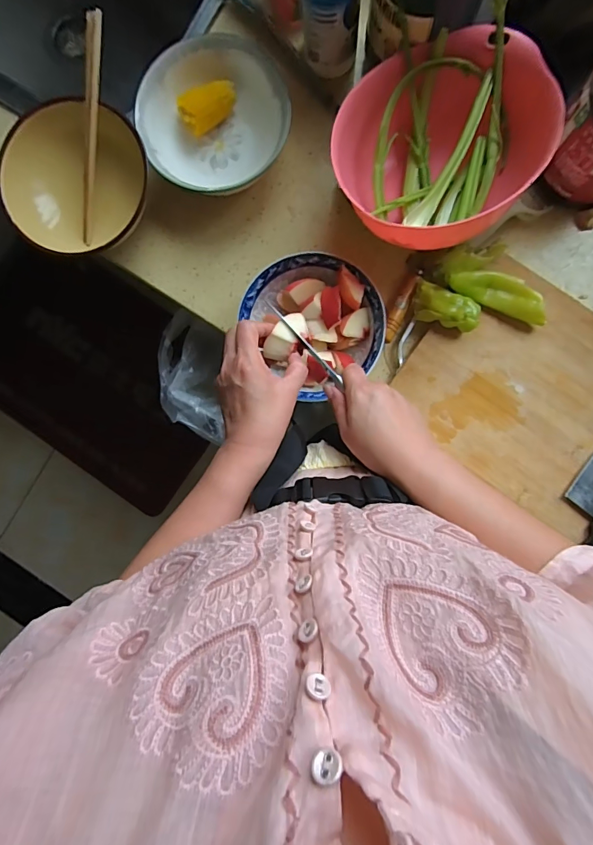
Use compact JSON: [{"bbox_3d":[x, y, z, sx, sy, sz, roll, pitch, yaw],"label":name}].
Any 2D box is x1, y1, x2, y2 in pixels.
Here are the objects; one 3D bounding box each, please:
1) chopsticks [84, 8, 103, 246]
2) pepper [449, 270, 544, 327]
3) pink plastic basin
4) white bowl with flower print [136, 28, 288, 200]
[{"bbox_3d":[-0.242,-0.336,0.497,0.016,0.009,0.233,16,113,4],"label":"chopsticks"},{"bbox_3d":[0.238,-0.151,0.498,0.114,0.038,0.035,26,93,3],"label":"pepper"},{"bbox_3d":[0.146,-0.293,0.470,0.209,0.120,0.195,0,91,4],"label":"pink plastic basin"},{"bbox_3d":[-0.099,-0.366,0.524,0.176,0.070,0.159,-30,89,4],"label":"white bowl with flower print"}]

